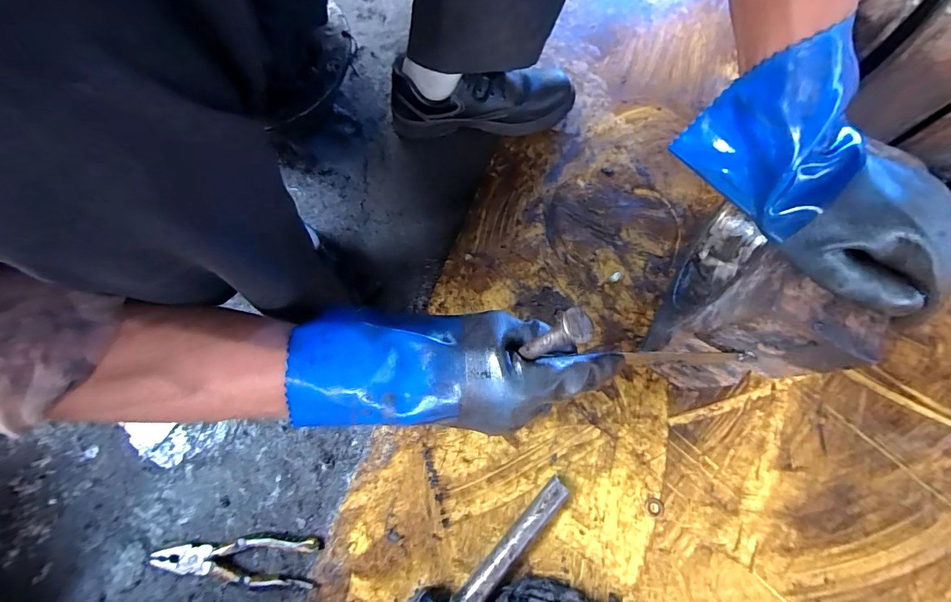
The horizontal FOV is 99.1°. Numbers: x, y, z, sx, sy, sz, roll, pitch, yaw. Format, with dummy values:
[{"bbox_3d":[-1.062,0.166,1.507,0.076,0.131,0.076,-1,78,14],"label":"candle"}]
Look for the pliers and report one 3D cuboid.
[{"bbox_3d":[-0.274,0.296,0.460,0.188,0.023,0.049,0,72,1],"label":"pliers"}]

